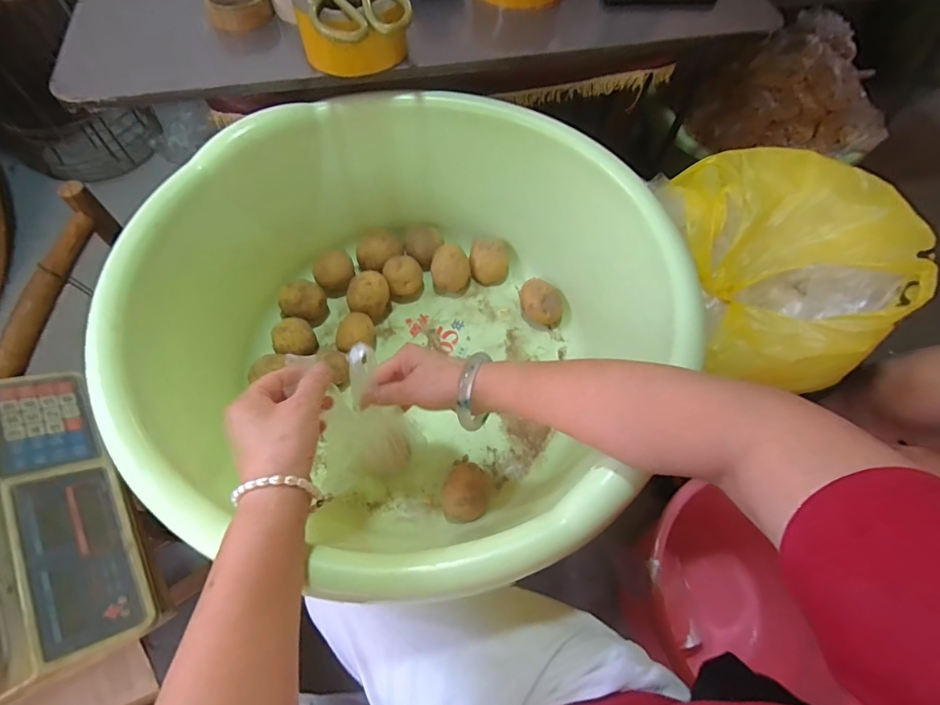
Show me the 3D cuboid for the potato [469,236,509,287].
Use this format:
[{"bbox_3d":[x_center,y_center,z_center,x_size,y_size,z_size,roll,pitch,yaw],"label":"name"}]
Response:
[{"bbox_3d":[0.030,-0.137,0.695,0.058,0.049,0.054,0,63,0],"label":"potato"}]

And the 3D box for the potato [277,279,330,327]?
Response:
[{"bbox_3d":[-0.239,-0.072,0.656,0.057,0.054,0.058,0,63,0],"label":"potato"}]

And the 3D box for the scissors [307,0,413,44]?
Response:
[{"bbox_3d":[-0.131,-0.409,0.516,0.105,0.018,0.171,-14,64,-7],"label":"scissors"}]

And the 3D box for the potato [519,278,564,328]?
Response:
[{"bbox_3d":[0.103,-0.072,0.671,0.049,0.040,0.071,-37,69,-18],"label":"potato"}]

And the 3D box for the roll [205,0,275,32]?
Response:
[{"bbox_3d":[-0.296,-0.448,0.589,0.077,0.032,0.077,0,63,0],"label":"roll"}]

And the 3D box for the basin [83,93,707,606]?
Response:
[{"bbox_3d":[-0.066,-0.040,0.544,0.515,0.232,0.539,0,63,0],"label":"basin"}]

